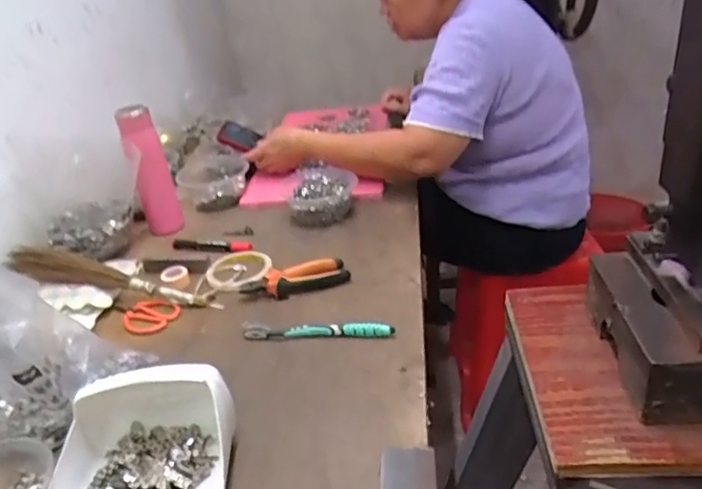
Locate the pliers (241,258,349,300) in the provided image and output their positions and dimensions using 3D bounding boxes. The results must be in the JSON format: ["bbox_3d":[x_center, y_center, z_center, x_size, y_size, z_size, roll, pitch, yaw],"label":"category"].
[{"bbox_3d":[-0.078,0.046,0.804,0.150,0.029,0.054,-10,29,-9],"label":"pliers"}]

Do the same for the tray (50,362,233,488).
[{"bbox_3d":[-0.188,0.187,0.502,0.154,0.077,0.177,-6,29,0],"label":"tray"}]

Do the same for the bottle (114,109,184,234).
[{"bbox_3d":[-0.336,-0.129,0.967,0.065,0.199,0.053,-15,29,-13],"label":"bottle"}]

